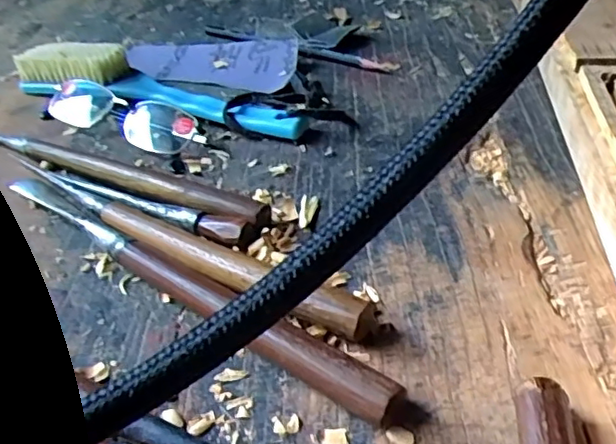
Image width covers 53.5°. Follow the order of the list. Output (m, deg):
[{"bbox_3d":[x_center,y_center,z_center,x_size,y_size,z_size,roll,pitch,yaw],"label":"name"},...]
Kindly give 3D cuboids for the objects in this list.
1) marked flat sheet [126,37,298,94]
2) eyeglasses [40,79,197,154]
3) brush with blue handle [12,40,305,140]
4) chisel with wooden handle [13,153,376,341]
[{"bbox_3d":[-0.079,-0.128,0.480,0.141,0.015,0.072,5,40,9],"label":"marked flat sheet"},{"bbox_3d":[-0.134,-0.078,0.417,0.140,0.027,0.040,20,45,26],"label":"eyeglasses"},{"bbox_3d":[-0.111,-0.093,0.422,0.225,0.038,0.041,19,44,25],"label":"brush with blue handle"},{"bbox_3d":[-0.076,0.003,0.310,0.248,0.015,0.017,23,46,28],"label":"chisel with wooden handle"}]

